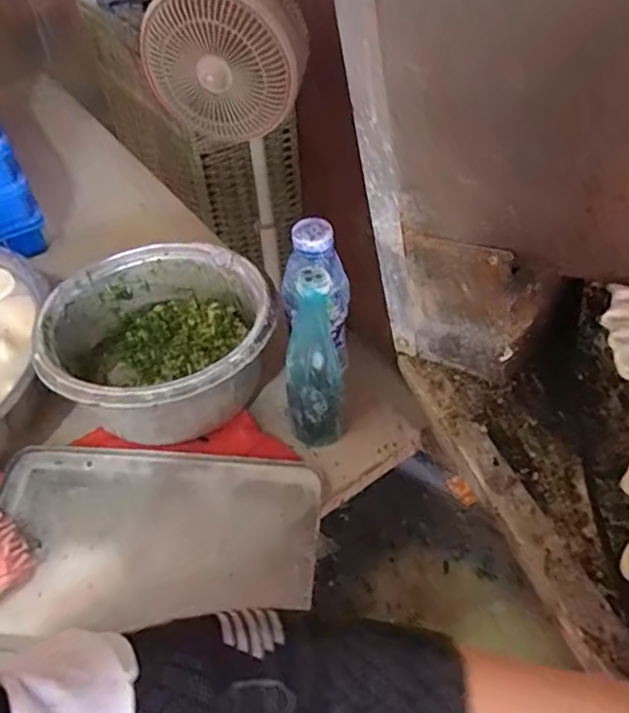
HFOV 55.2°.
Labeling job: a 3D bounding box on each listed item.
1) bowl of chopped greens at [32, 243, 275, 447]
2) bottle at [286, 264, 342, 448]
[{"bbox_3d":[-0.168,-0.008,0.683,0.236,0.130,0.241,-2,49,3],"label":"bowl of chopped greens"},{"bbox_3d":[-0.003,0.011,0.593,0.052,0.216,0.047,-7,49,-1],"label":"bottle"}]

